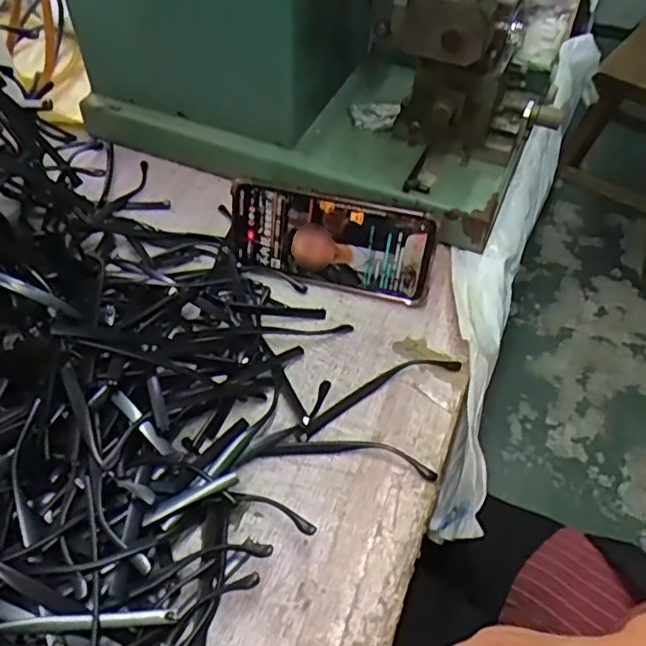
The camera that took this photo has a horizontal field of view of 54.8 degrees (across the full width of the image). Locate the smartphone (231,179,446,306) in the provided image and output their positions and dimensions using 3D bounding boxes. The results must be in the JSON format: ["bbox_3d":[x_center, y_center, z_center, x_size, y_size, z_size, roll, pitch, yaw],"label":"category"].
[{"bbox_3d":[0.006,-0.064,0.495,0.162,0.079,0.009,12,35,6],"label":"smartphone"}]

